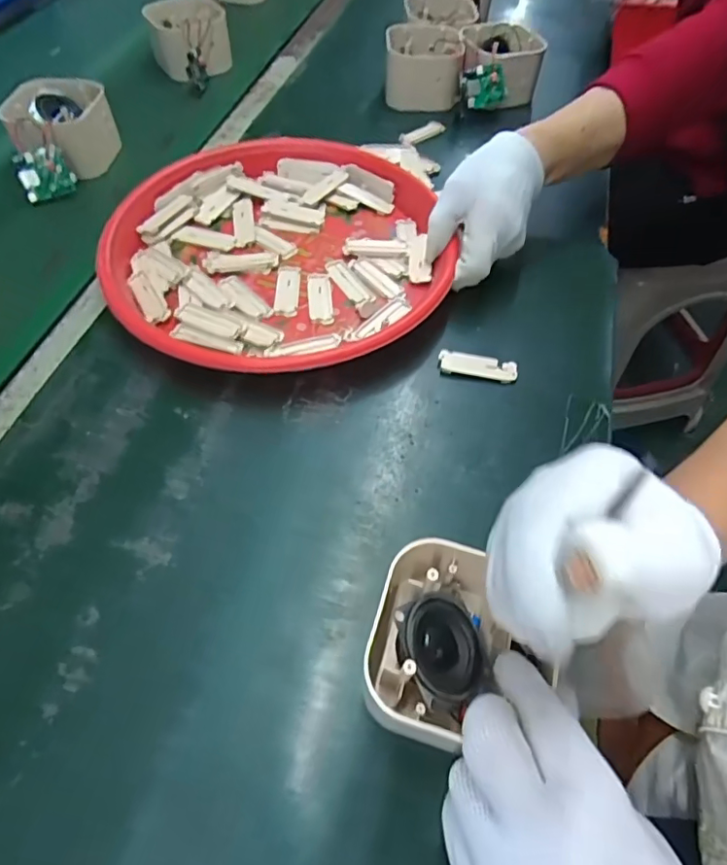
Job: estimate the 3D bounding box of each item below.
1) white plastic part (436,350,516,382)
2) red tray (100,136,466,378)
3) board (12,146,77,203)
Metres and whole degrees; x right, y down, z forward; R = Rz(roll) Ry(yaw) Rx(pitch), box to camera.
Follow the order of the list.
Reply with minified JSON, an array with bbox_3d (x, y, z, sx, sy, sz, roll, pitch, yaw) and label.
[{"bbox_3d":[0.090,-0.052,0.424,0.059,0.008,0.020,7,56,5],"label":"white plastic part"},{"bbox_3d":[-0.067,-0.160,0.476,0.297,0.035,0.281,-33,62,-20],"label":"red tray"},{"bbox_3d":[-0.312,-0.253,0.530,0.047,0.043,0.007,-20,27,-8],"label":"board"}]

